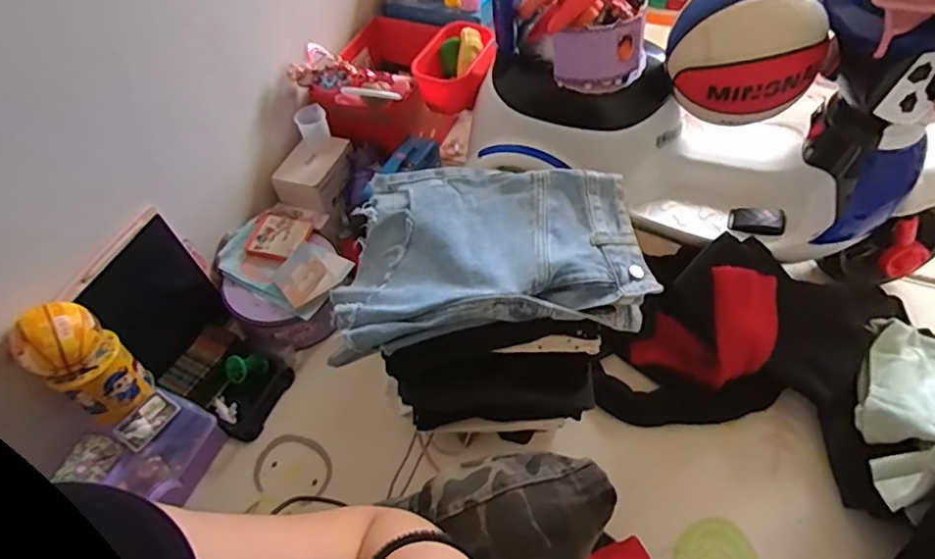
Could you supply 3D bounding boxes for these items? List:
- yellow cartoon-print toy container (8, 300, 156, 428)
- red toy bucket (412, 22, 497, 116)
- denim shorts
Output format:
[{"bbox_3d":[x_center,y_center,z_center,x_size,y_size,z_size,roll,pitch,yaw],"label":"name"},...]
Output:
[{"bbox_3d":[-0.499,0.108,0.727,0.082,0.168,0.087,31,61,24],"label":"yellow cartoon-print toy container"},{"bbox_3d":[-0.019,-0.396,1.022,0.137,0.097,0.165,1,54,5],"label":"red toy bucket"},{"bbox_3d":[0.026,-0.031,0.665,0.346,0.057,0.241,-3,54,2],"label":"denim shorts"}]

